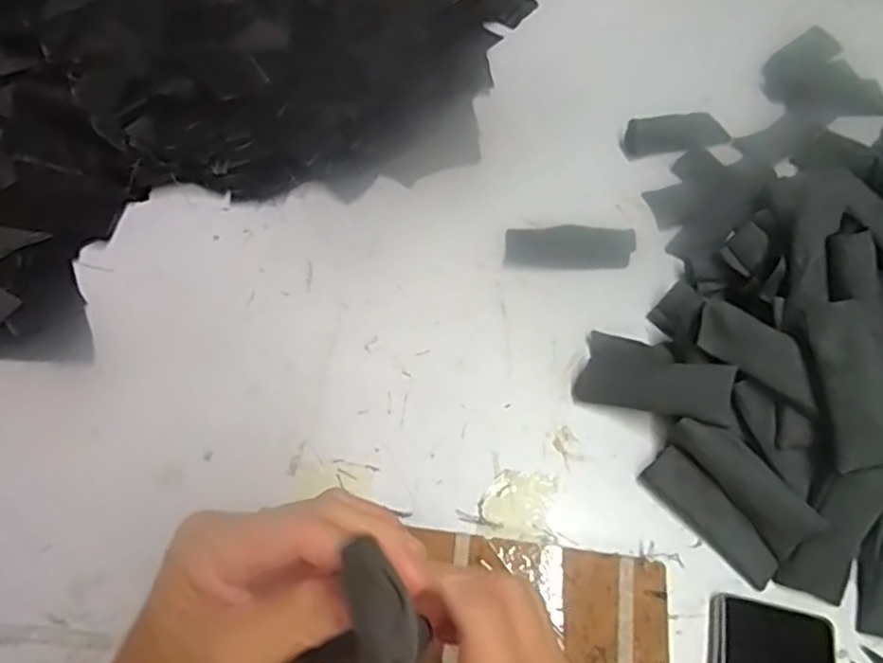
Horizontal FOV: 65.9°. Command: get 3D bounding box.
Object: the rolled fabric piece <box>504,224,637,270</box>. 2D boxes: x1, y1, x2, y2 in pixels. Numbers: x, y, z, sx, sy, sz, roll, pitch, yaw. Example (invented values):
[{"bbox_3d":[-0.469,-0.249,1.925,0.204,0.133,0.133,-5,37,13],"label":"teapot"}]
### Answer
[{"bbox_3d":[0.107,-0.073,0.574,0.103,0.026,0.036,4,58,2],"label":"rolled fabric piece"}]

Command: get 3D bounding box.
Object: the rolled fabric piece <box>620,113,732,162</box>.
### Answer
[{"bbox_3d":[0.224,-0.193,0.656,0.105,0.014,0.047,-13,59,-9],"label":"rolled fabric piece"}]

